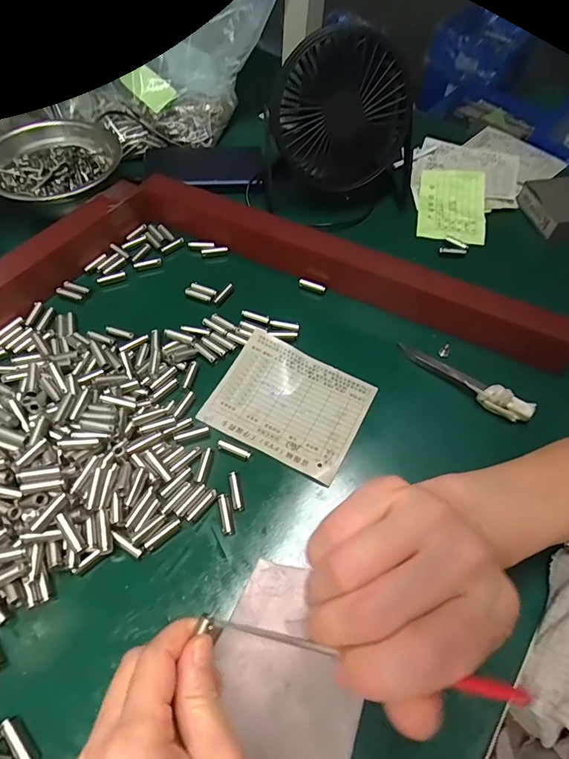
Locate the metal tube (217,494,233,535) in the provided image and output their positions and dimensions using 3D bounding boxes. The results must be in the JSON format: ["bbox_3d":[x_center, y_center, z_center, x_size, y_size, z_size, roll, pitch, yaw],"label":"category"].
[{"bbox_3d":[-0.038,0.087,0.279,0.007,0.005,0.025,-9,58,-10],"label":"metal tube"}]

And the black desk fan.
[{"bbox_3d":[0.058,-0.241,0.416,0.138,0.141,0.082,13,57,3],"label":"black desk fan"}]

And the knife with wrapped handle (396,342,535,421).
[{"bbox_3d":[0.136,0.000,0.331,0.104,0.014,0.017,35,61,17],"label":"knife with wrapped handle"}]

